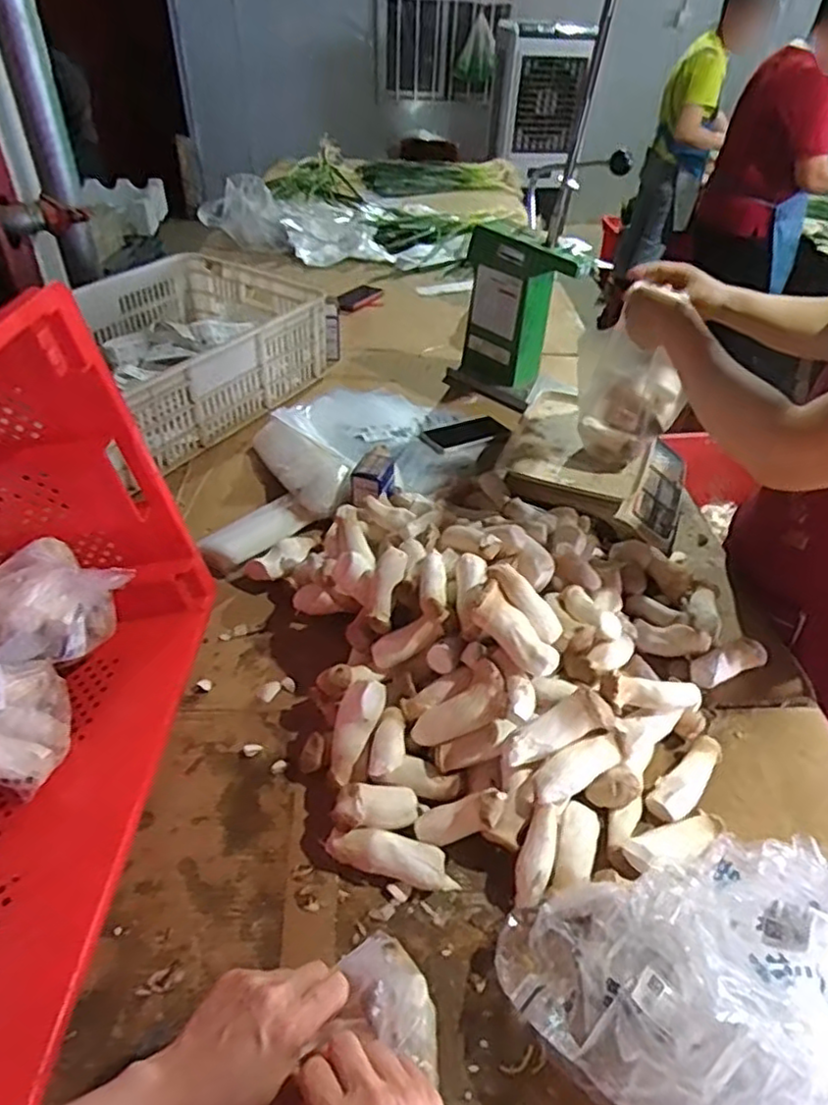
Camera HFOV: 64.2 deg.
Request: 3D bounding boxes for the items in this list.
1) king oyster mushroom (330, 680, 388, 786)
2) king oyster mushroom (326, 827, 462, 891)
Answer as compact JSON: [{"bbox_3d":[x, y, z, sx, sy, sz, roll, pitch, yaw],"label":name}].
[{"bbox_3d":[-0.065,0.184,0.689,0.041,0.033,0.107,19,86,18],"label":"king oyster mushroom"},{"bbox_3d":[-0.021,0.290,0.631,0.126,0.032,0.039,13,66,4],"label":"king oyster mushroom"}]

